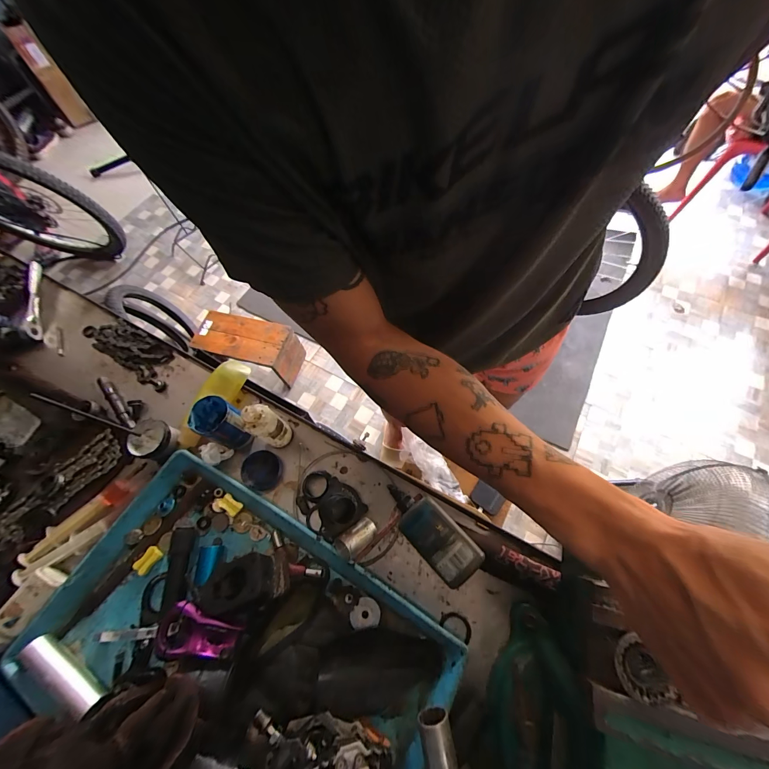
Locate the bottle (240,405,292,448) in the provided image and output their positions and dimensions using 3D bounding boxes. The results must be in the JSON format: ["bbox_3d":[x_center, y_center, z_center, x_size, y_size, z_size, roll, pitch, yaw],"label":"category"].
[{"bbox_3d":[-0.158,0.059,0.448,0.031,0.114,0.038,34,71,16],"label":"bottle"}]

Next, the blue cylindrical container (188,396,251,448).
[{"bbox_3d":[-0.230,0.053,0.461,0.058,0.072,0.051,25,69,13],"label":"blue cylindrical container"}]

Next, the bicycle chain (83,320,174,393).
[{"bbox_3d":[-0.435,-0.059,0.571,0.197,0.023,0.070,31,71,15],"label":"bicycle chain"}]

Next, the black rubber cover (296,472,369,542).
[{"bbox_3d":[-0.079,0.165,0.447,0.095,0.024,0.071,29,70,15],"label":"black rubber cover"}]

